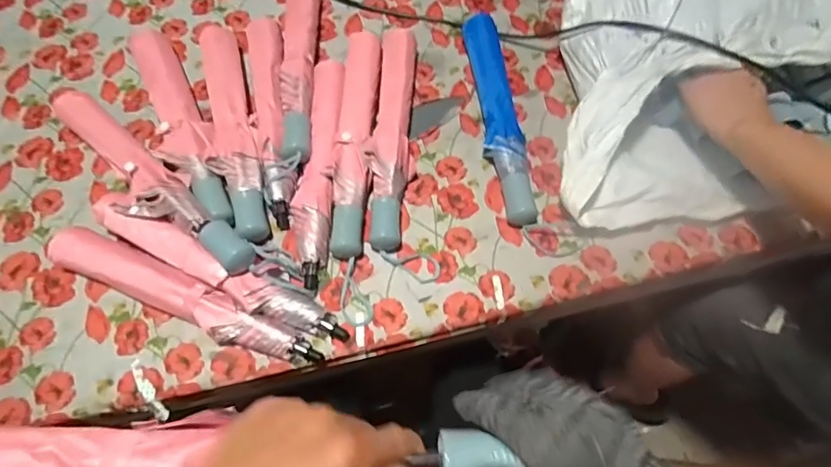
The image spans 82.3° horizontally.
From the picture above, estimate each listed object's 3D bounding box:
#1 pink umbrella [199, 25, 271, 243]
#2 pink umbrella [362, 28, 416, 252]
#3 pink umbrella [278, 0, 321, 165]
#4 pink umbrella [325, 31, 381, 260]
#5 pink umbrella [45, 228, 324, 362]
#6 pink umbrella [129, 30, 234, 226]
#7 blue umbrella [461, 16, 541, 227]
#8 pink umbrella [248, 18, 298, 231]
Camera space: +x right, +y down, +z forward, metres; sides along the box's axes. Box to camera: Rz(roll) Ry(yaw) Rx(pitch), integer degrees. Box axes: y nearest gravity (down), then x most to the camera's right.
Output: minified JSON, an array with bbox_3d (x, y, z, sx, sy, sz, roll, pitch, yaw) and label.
[{"bbox_3d":[-0.245,-0.146,0.642,0.056,0.045,0.351,-16,65,-7],"label":"pink umbrella"},{"bbox_3d":[-0.031,-0.140,0.641,0.056,0.046,0.339,0,64,1],"label":"pink umbrella"},{"bbox_3d":[-0.163,-0.243,0.676,0.045,0.055,0.339,-4,64,-1],"label":"pink umbrella"},{"bbox_3d":[-0.081,-0.129,0.637,0.049,0.045,0.337,2,64,2],"label":"pink umbrella"},{"bbox_3d":[-0.262,0.074,0.539,0.325,0.047,0.046,22,67,11],"label":"pink umbrella"},{"bbox_3d":[-0.312,-0.145,0.641,0.066,0.046,0.342,-21,66,-9],"label":"pink umbrella"},{"bbox_3d":[0.113,-0.167,0.658,0.054,0.042,0.341,-5,64,-2],"label":"blue umbrella"},{"bbox_3d":[-0.194,-0.165,0.644,0.046,0.036,0.328,-11,65,-4],"label":"pink umbrella"}]

